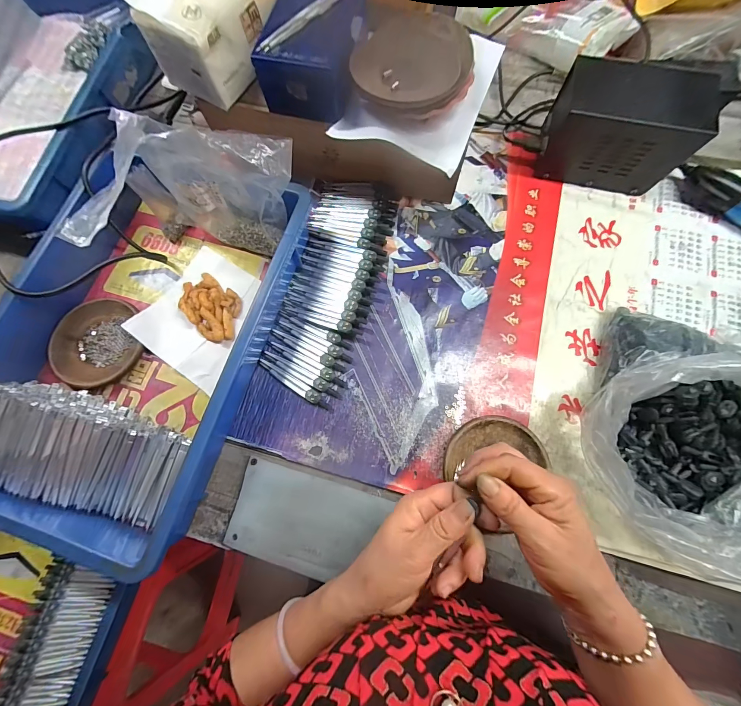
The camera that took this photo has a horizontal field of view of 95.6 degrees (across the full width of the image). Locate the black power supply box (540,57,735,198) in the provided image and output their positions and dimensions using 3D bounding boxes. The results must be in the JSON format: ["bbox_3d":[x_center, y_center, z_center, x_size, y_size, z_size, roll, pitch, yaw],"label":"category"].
[{"bbox_3d":[0.324,-0.292,0.439,0.169,0.103,0.099,14,76,6],"label":"black power supply box"}]

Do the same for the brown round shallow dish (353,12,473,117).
[{"bbox_3d":[0.043,-0.334,0.378,0.127,0.023,0.145,-14,75,-2],"label":"brown round shallow dish"}]

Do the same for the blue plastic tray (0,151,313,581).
[{"bbox_3d":[-0.273,-0.020,0.391,0.288,0.085,0.435,16,76,6],"label":"blue plastic tray"}]

